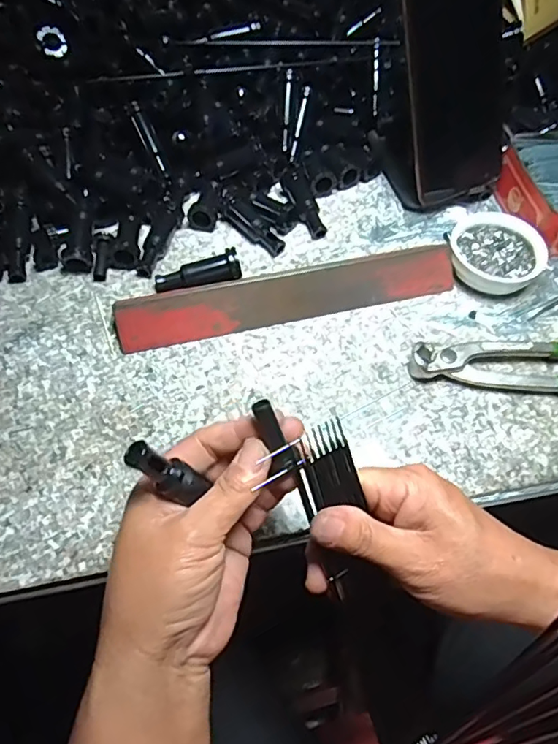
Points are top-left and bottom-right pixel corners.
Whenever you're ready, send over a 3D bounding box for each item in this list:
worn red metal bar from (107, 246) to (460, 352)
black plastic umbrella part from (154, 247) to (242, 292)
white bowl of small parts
[{"bbox_3d":[0.009,-0.058,0.405,0.252,0.019,0.034,-13,60,-9],"label":"worn red metal bar"},{"bbox_3d":[-0.062,-0.073,0.420,0.065,0.019,0.023,-18,61,-12],"label":"black plastic umbrella part"},{"bbox_3d":[0.172,-0.096,0.433,0.072,0.022,0.072,1,59,-1],"label":"white bowl of small parts"}]

